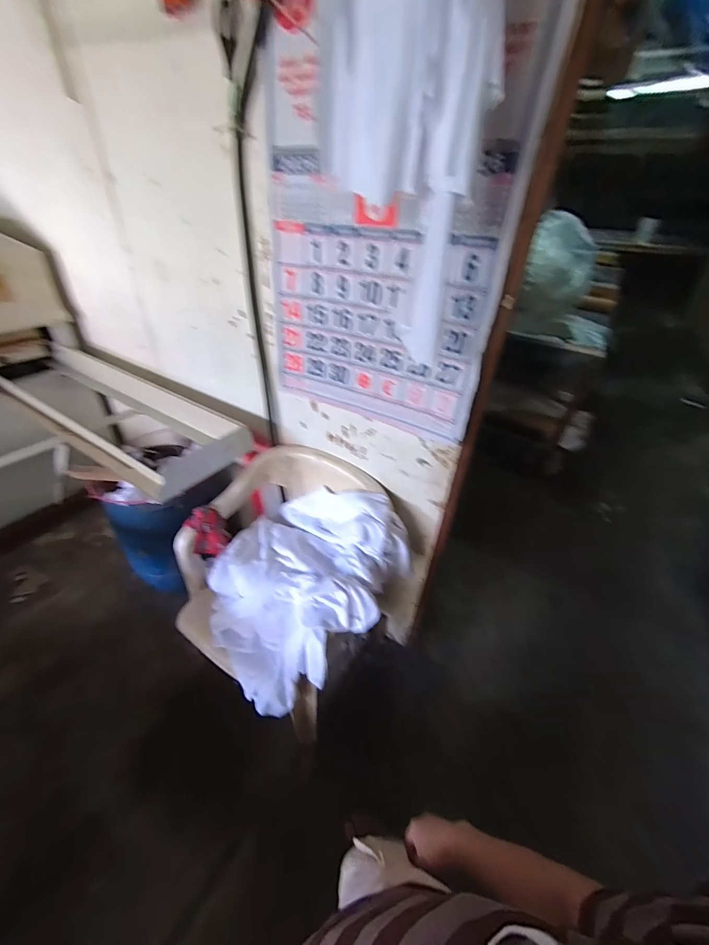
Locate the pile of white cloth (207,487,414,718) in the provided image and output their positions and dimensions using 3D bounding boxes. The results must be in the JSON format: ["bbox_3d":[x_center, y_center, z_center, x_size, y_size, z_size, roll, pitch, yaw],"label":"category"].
[{"bbox_3d":[-0.156,0.288,1.022,0.490,0.359,0.513,-26,46,-34],"label":"pile of white cloth"}]

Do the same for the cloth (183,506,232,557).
[{"bbox_3d":[-0.441,0.183,1.088,0.046,0.159,0.111,0,21,44],"label":"cloth"}]

